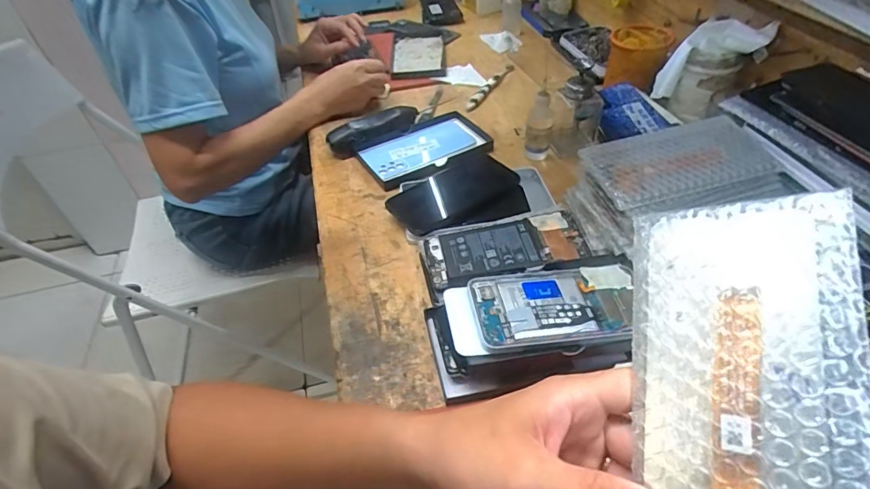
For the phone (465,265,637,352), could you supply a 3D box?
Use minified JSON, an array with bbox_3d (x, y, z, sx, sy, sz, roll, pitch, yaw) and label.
[{"bbox_3d":[0.108,0.053,0.411,0.146,0.016,0.081,-8,46,-1],"label":"phone"}]

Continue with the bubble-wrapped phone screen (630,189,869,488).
[{"bbox_3d":[0.136,0.061,0.208,0.089,0.005,0.163,-7,70,39],"label":"bubble-wrapped phone screen"}]

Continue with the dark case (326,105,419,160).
[{"bbox_3d":[-0.088,-0.168,0.688,0.140,0.044,0.031,-23,48,-17],"label":"dark case"}]

